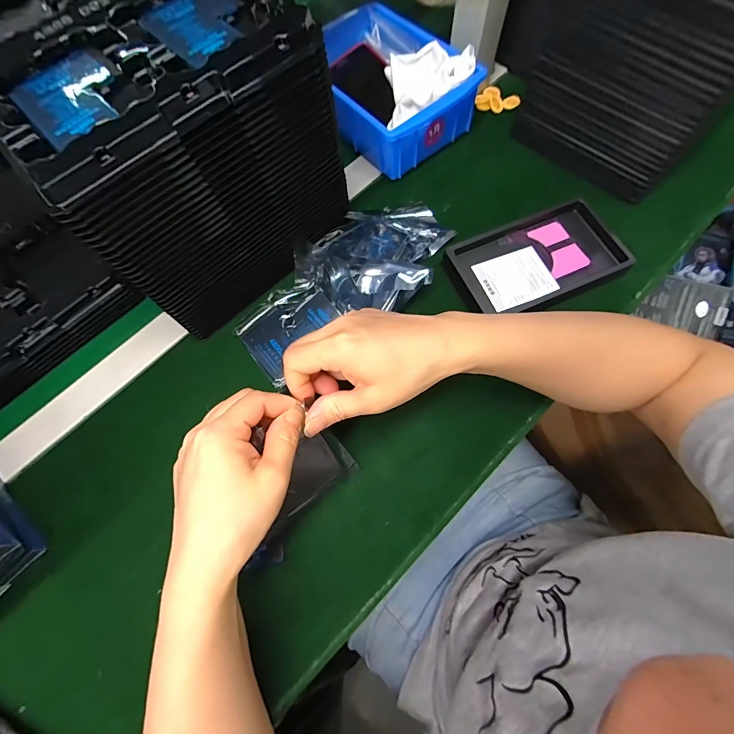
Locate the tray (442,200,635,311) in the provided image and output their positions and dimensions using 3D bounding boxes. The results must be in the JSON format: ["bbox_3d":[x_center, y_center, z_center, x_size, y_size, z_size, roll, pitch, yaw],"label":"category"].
[{"bbox_3d":[0.169,-0.108,0.367,0.162,0.023,0.090,-22,71,-4],"label":"tray"}]

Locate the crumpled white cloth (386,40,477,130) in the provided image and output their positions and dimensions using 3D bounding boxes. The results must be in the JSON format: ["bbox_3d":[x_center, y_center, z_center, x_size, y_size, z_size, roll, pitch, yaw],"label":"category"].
[{"bbox_3d":[0.064,-0.318,0.399,0.094,0.042,0.110,-10,70,0],"label":"crumpled white cloth"}]

